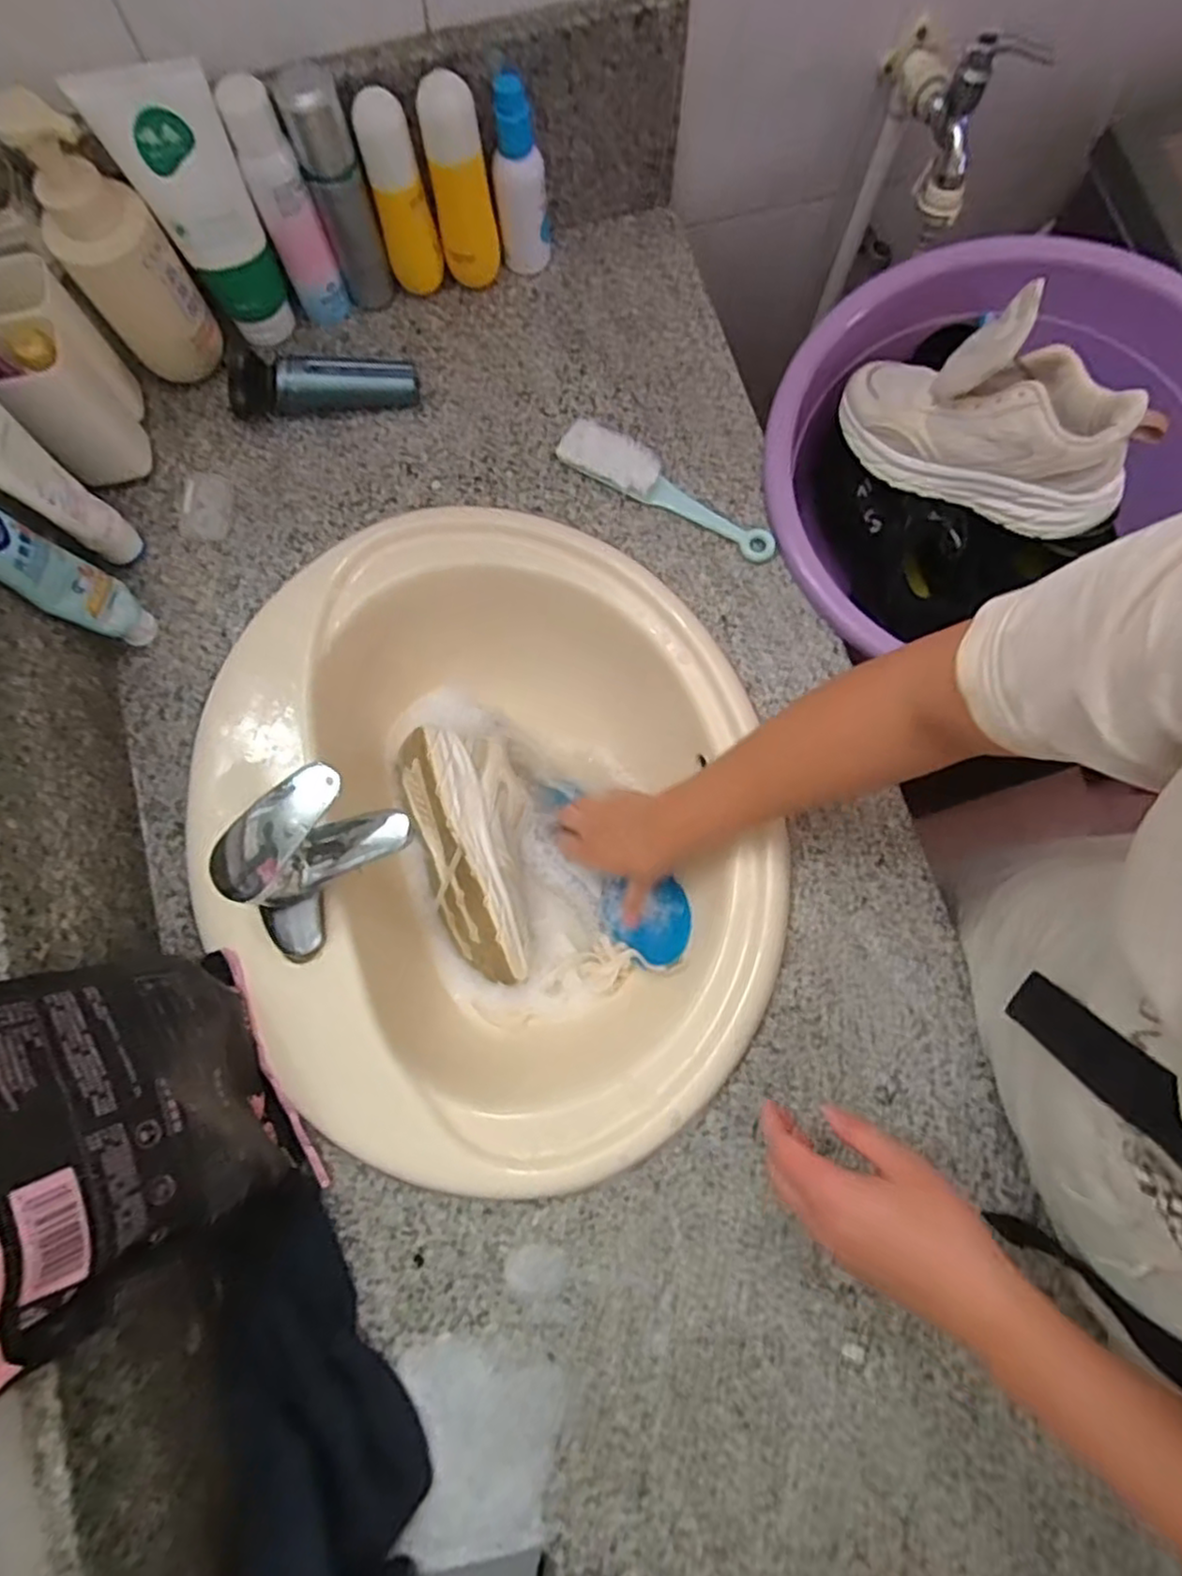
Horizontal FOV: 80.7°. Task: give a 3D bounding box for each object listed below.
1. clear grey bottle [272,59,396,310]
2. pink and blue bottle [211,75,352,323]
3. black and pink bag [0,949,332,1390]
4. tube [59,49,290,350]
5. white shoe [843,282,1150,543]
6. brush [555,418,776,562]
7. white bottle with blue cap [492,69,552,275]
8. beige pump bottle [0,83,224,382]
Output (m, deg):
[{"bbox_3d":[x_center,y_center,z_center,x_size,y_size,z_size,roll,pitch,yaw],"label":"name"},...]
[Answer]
[{"bbox_3d":[-0.204,-0.480,0.568,0.044,0.167,0.045,-22,80,-5],"label":"clear grey bottle"},{"bbox_3d":[-0.244,-0.464,0.562,0.045,0.156,0.036,-20,80,-5],"label":"pink and blue bottle"},{"bbox_3d":[-0.276,0.188,0.389,0.096,0.249,0.186,-26,80,-6],"label":"black and pink bag"},{"bbox_3d":[-0.301,-0.443,0.546,0.080,0.189,0.039,-23,80,-5],"label":"tube"},{"bbox_3d":[0.340,-0.313,0.584,0.237,0.119,0.102,31,80,5],"label":"white shoe"},{"bbox_3d":[0.069,-0.261,0.595,0.203,0.028,0.044,29,79,5],"label":"brush"},{"bbox_3d":[-0.059,-0.516,0.591,0.046,0.134,0.046,-3,79,-2],"label":"white bottle with blue cap"},{"bbox_3d":[-0.358,-0.403,0.534,0.077,0.188,0.058,-37,82,-8],"label":"beige pump bottle"}]

